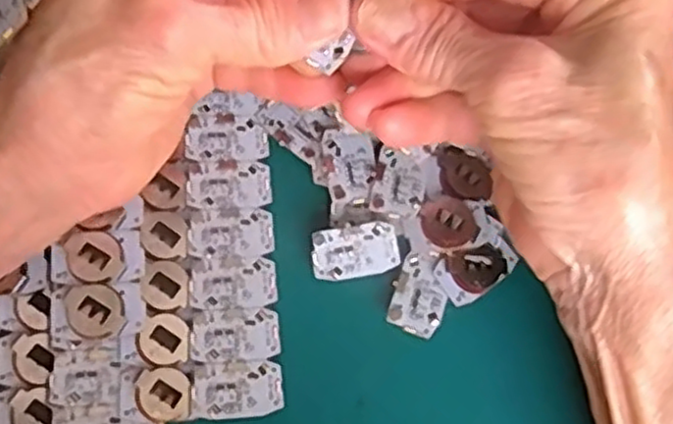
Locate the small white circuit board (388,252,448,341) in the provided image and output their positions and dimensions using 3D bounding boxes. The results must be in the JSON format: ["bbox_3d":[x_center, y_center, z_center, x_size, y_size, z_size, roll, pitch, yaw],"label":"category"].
[{"bbox_3d":[0.029,0.029,0.251,0.018,0.004,0.026,21,77,8],"label":"small white circuit board"}]

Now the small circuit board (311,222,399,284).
[{"bbox_3d":[0.007,0.014,0.255,0.030,0.005,0.017,-10,75,-1],"label":"small circuit board"}]

